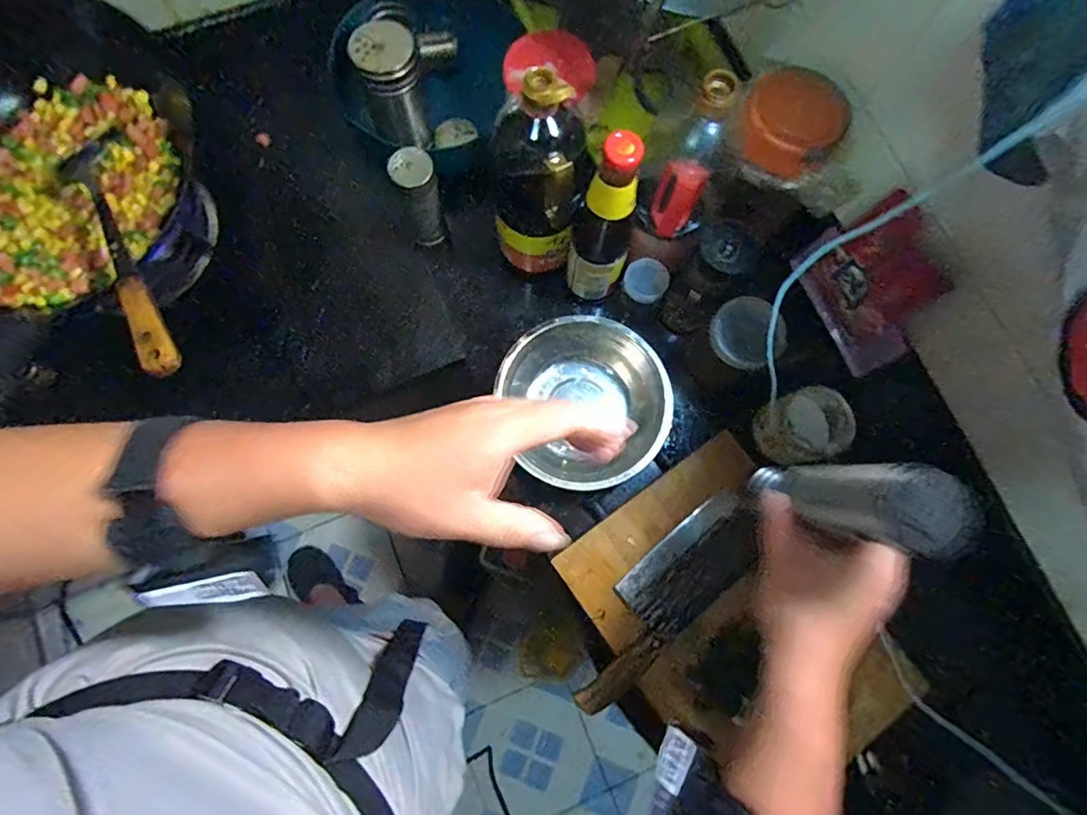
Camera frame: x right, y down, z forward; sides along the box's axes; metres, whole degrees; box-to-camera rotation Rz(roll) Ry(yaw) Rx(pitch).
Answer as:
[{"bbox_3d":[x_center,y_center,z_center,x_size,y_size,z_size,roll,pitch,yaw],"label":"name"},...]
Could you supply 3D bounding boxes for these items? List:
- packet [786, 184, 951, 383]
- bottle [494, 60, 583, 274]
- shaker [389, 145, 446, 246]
[{"bbox_3d":[0.408,-0.145,0.638,0.022,0.143,0.178,-26,88,-44],"label":"packet"},{"bbox_3d":[-0.010,-0.250,0.568,0.091,0.246,0.093,0,78,0],"label":"bottle"},{"bbox_3d":[-0.149,-0.257,0.635,0.048,0.115,0.055,-18,79,-4],"label":"shaker"}]

